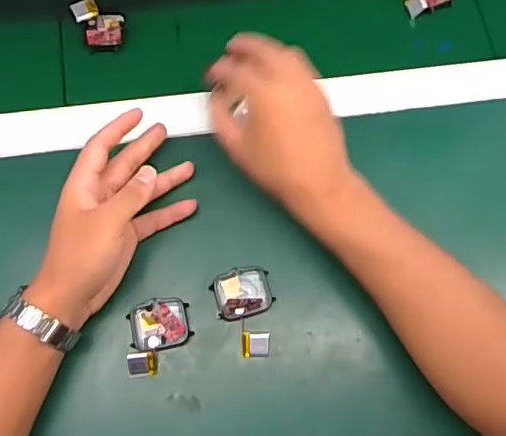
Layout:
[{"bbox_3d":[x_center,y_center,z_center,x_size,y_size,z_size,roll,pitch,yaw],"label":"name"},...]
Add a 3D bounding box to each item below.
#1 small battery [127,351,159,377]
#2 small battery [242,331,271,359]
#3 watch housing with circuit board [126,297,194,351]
[{"bbox_3d":[-0.085,0.113,0.436,0.023,0.012,0.017,-4,72,-4],"label":"small battery"},{"bbox_3d":[0.003,0.101,0.446,0.022,0.007,0.020,1,72,-2],"label":"small battery"},{"bbox_3d":[-0.074,0.085,0.448,0.046,0.010,0.039,-13,73,-6],"label":"watch housing with circuit board"}]

